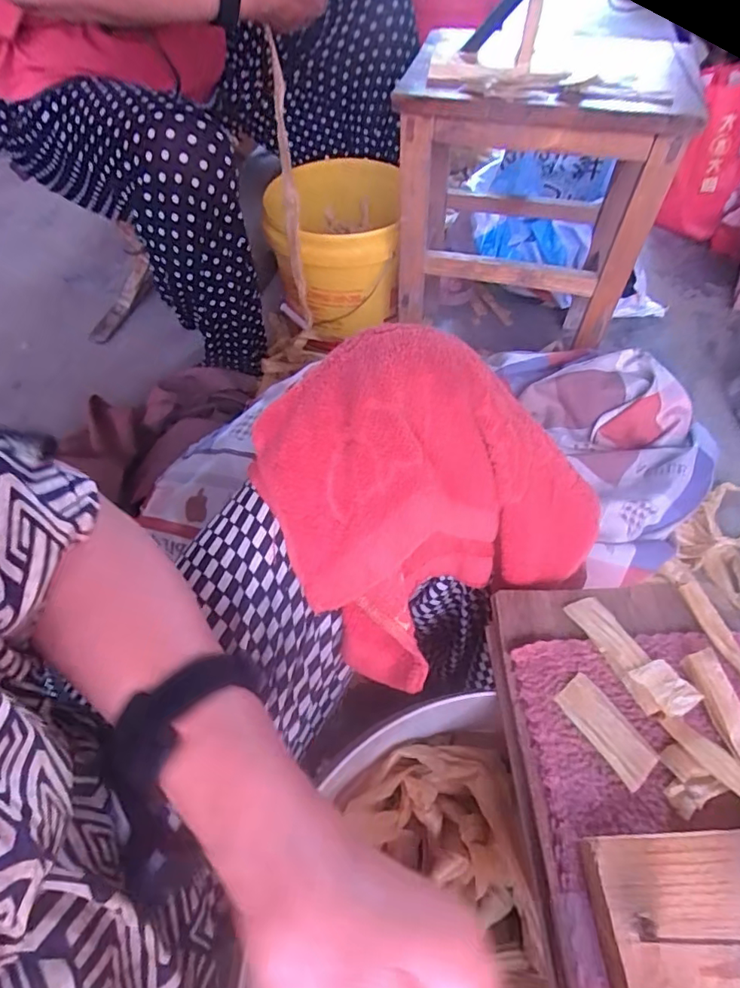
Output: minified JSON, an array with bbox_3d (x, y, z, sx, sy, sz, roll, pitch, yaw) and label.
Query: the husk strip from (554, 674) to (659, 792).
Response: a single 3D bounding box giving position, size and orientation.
[{"bbox_3d":[0.135,0.133,0.312,0.025,0.005,0.059,-29,58,-18],"label":"husk strip"}]

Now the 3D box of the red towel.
[{"bbox_3d":[0.034,-0.011,0.351,0.199,0.129,0.174,-32,59,-20],"label":"red towel"}]

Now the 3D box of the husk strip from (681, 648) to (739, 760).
[{"bbox_3d":[0.208,0.132,0.309,0.018,0.008,0.086,-11,54,-6],"label":"husk strip"}]

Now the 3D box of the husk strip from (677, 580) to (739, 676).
[{"bbox_3d":[0.226,0.096,0.335,0.015,0.011,0.097,-16,55,-10],"label":"husk strip"}]

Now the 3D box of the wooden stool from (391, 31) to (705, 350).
[{"bbox_3d":[0.221,-0.432,0.768,0.332,0.324,0.263,11,55,10],"label":"wooden stool"}]

